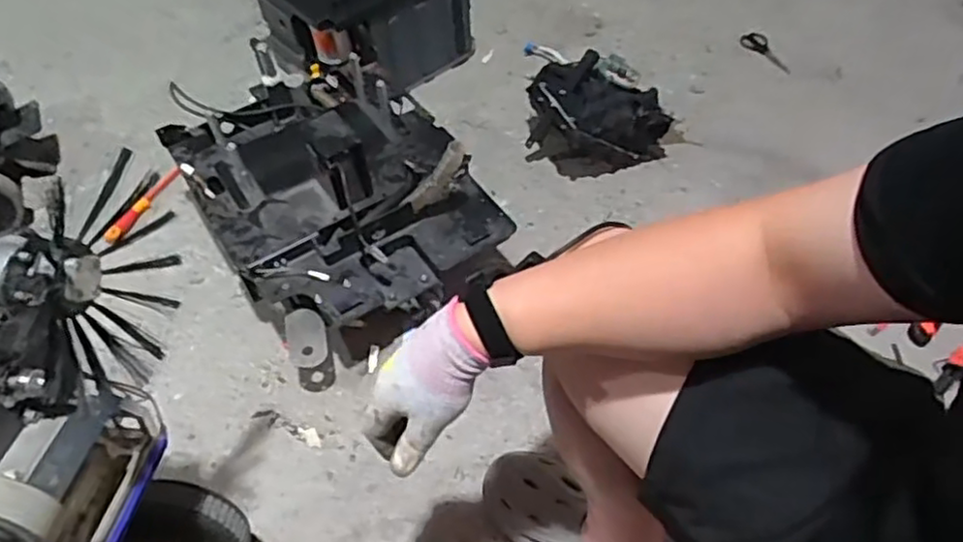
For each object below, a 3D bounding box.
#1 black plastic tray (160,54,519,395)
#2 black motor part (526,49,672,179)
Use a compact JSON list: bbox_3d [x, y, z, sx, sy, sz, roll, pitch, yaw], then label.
[{"bbox_3d":[-0.257,-0.143,1.221,0.418,0.277,0.512,-28,56,-18],"label":"black plastic tray"},{"bbox_3d":[0.231,-0.305,1.395,0.279,0.199,0.168,4,52,6],"label":"black motor part"}]

